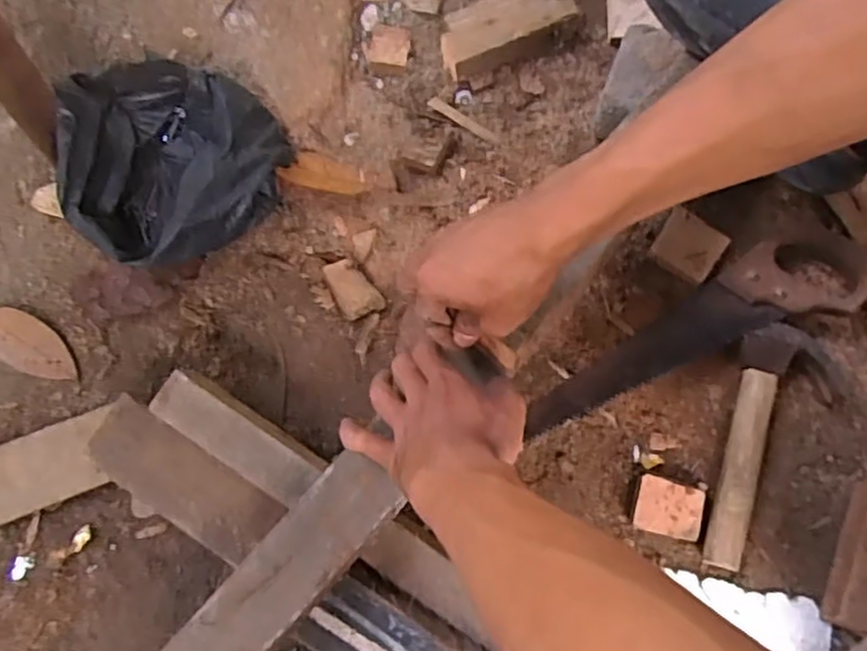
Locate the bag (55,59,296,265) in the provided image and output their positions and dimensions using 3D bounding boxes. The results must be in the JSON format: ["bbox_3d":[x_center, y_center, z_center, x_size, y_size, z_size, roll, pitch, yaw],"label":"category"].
[{"bbox_3d":[-0.253,-0.154,0.661,0.199,0.094,0.198,29,72,10],"label":"bag"}]

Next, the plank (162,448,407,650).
[{"bbox_3d":[-0.142,0.214,0.455,0.055,0.022,0.309,40,73,10],"label":"plank"}]

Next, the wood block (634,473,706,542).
[{"bbox_3d":[0.200,0.155,0.606,0.054,0.022,0.045,14,74,3],"label":"wood block"}]

